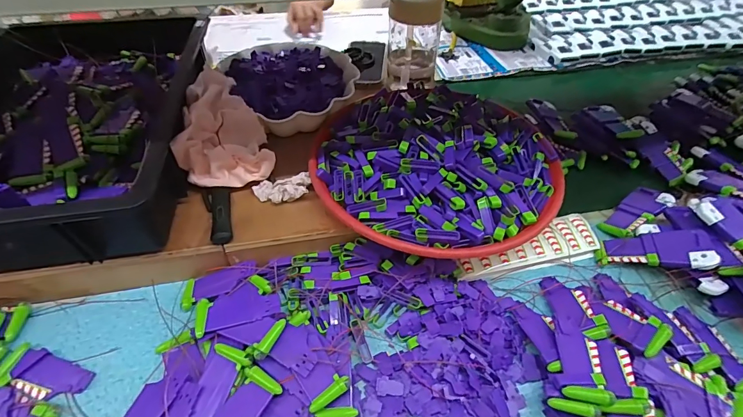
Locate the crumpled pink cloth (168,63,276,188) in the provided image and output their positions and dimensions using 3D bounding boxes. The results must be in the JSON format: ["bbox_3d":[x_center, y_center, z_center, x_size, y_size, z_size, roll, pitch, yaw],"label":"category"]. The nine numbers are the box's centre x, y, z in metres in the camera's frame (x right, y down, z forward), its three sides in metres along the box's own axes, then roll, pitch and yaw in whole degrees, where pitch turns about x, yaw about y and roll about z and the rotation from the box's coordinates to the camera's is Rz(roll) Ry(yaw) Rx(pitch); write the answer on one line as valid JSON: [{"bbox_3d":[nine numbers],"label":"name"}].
[{"bbox_3d":[-0.199,-0.108,0.497,0.108,0.064,0.163,-16,50,-15],"label":"crumpled pink cloth"}]

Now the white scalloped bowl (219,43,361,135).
[{"bbox_3d":[-0.118,-0.198,0.586,0.191,0.056,0.215,-22,52,-19],"label":"white scalloped bowl"}]

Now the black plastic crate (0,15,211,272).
[{"bbox_3d":[-0.393,-0.124,0.498,0.323,0.093,0.457,-5,48,-5],"label":"black plastic crate"}]

